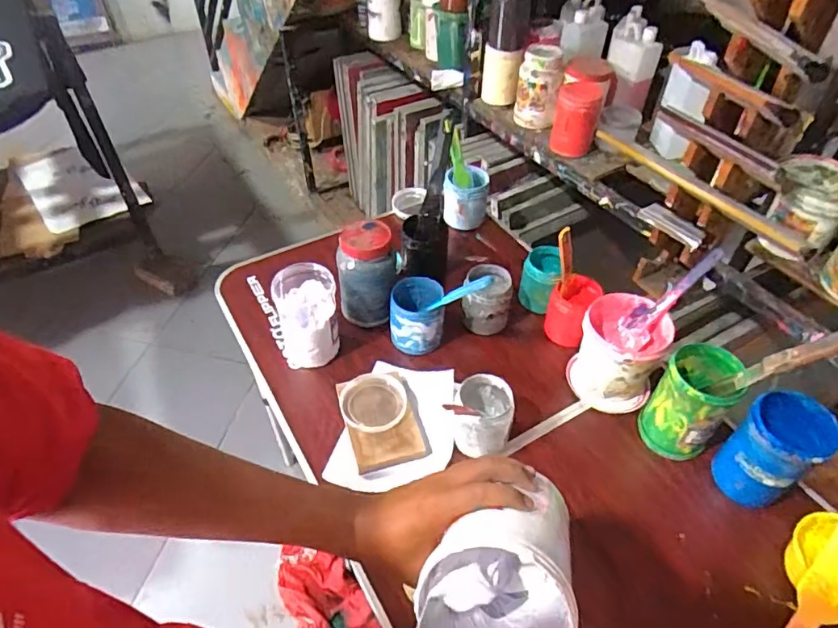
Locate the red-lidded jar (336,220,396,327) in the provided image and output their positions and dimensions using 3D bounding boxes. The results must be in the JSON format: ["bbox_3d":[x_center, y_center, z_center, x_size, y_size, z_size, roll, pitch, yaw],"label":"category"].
[{"bbox_3d":[-0.088,-0.070,0.927,0.101,0.170,0.083,-1,47,-2],"label":"red-lidded jar"}]

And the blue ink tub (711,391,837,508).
[{"bbox_3d":[0.470,0.184,0.731,0.104,0.153,0.096,-27,53,-23],"label":"blue ink tub"}]

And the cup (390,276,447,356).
[{"bbox_3d":[-0.003,0.002,0.923,0.090,0.093,0.092,1,47,1],"label":"cup"}]

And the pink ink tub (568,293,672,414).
[{"bbox_3d":[0.310,0.063,0.853,0.122,0.131,0.127,0,47,0],"label":"pink ink tub"}]

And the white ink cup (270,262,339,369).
[{"bbox_3d":[-0.179,0.005,0.880,0.095,0.136,0.097,-5,47,-5],"label":"white ink cup"}]

